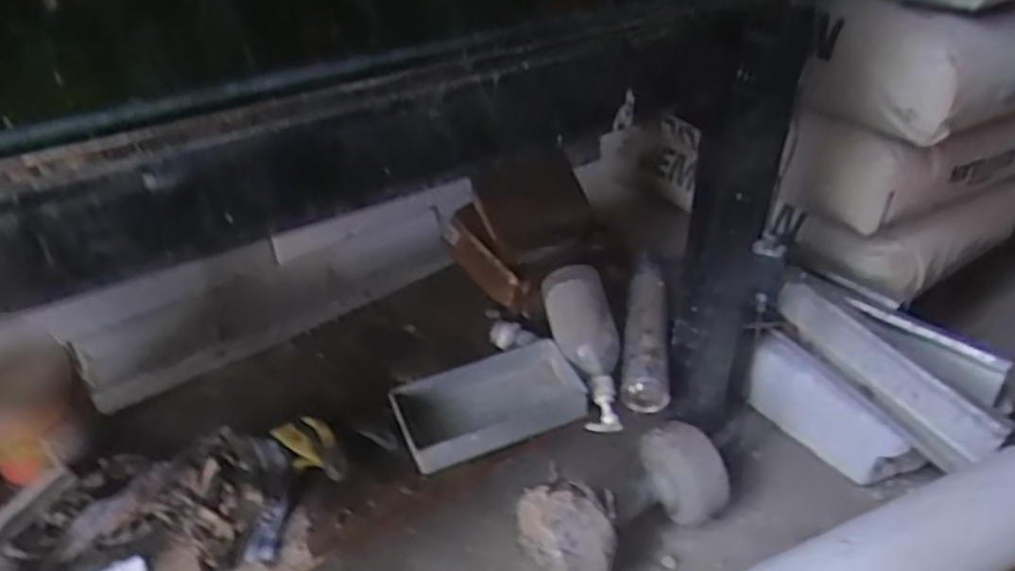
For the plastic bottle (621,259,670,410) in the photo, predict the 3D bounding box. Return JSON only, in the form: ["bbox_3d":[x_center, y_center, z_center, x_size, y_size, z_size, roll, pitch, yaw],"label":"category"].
[{"bbox_3d":[0.168,0.046,0.906,0.049,0.049,0.213,4,51,7],"label":"plastic bottle"}]

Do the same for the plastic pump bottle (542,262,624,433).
[{"bbox_3d":[0.100,0.073,0.892,0.075,0.052,0.202,-10,70,-13],"label":"plastic pump bottle"}]

